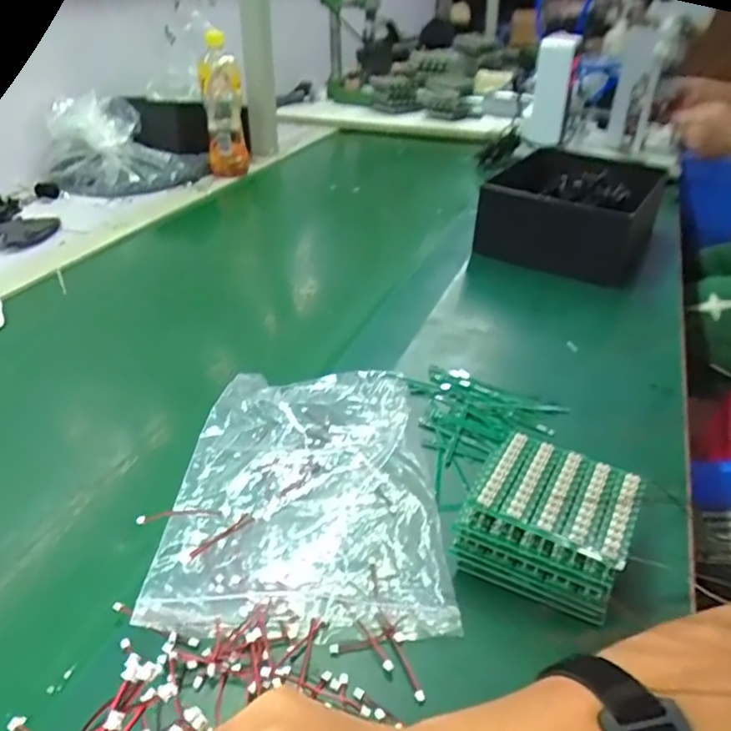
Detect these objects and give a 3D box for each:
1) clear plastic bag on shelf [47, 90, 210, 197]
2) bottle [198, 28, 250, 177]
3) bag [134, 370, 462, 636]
[{"bbox_3d":[-0.392,-0.362,1.039,0.246,0.117,0.155,-9,34,-14],"label":"clear plastic bag on shelf"},{"bbox_3d":[-0.235,-0.430,1.058,0.066,0.205,0.064,-4,33,-7],"label":"bottle"},{"bbox_3d":[-0.037,0.076,0.442,0.168,0.020,0.236,0,32,-1],"label":"bag"}]

